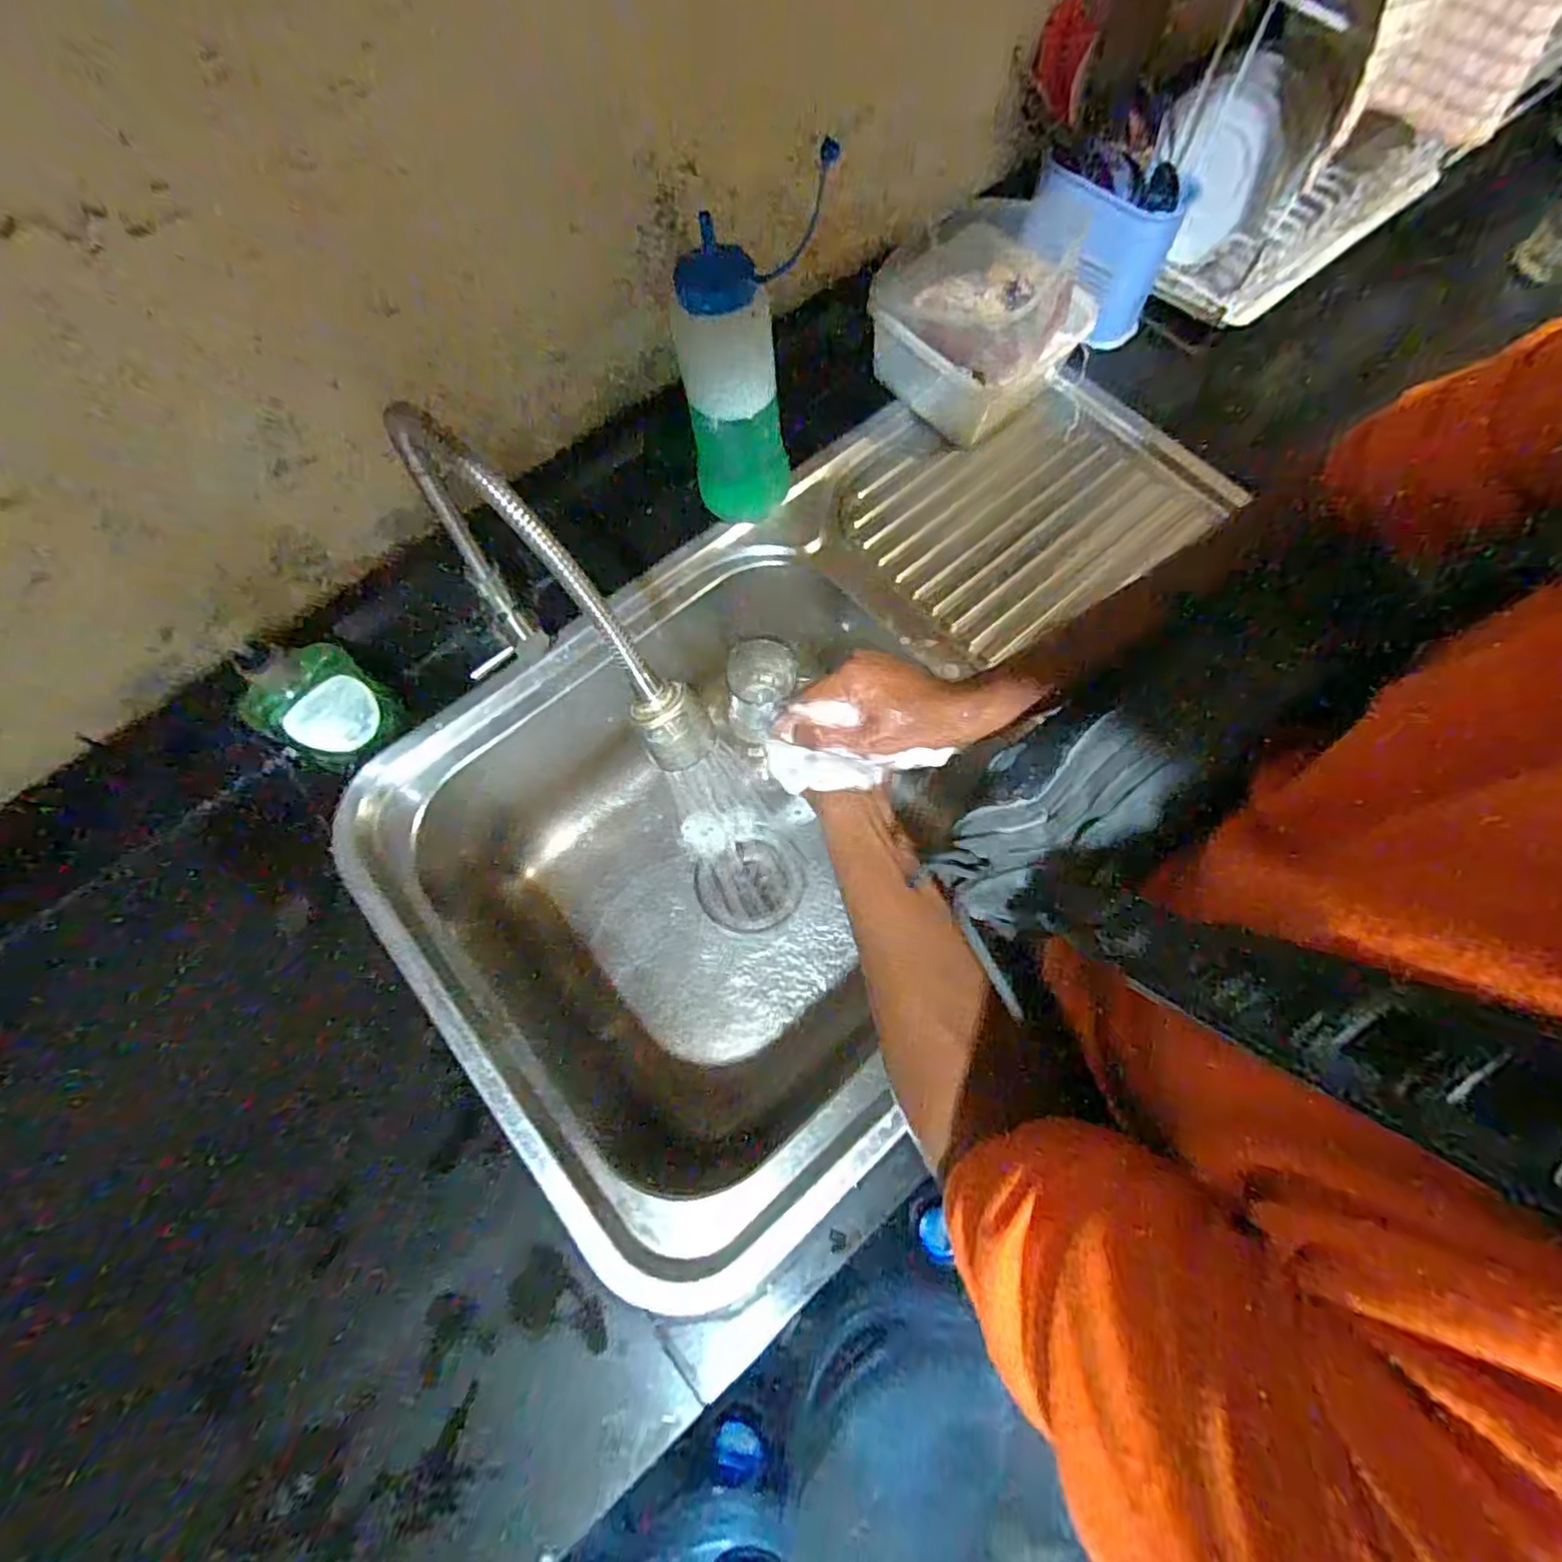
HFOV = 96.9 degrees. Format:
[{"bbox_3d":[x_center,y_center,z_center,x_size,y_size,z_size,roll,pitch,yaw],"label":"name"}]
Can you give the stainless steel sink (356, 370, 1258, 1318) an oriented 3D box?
[{"bbox_3d":[0.074,-0.034,0.692,0.839,0.207,0.494,-41,75,-13],"label":"stainless steel sink"}]

